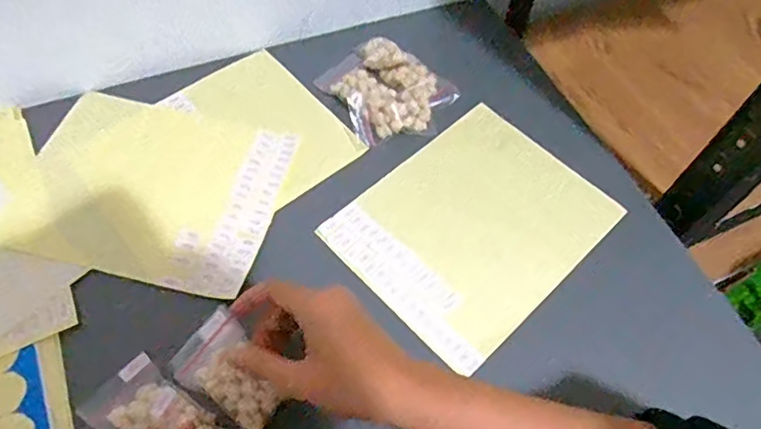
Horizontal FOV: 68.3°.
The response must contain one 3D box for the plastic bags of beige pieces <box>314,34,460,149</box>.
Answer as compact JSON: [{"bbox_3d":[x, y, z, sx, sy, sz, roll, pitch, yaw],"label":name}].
[{"bbox_3d":[0.001,-0.115,0.517,0.114,0.028,0.097,34,63,16],"label":"plastic bags of beige pieces"}]

